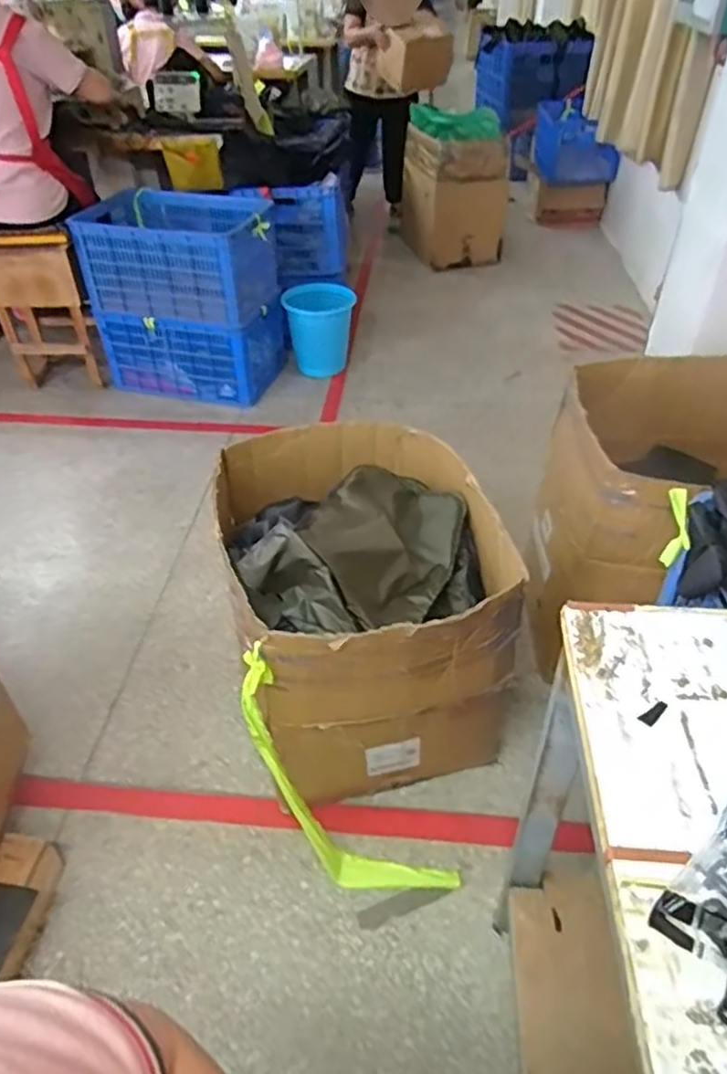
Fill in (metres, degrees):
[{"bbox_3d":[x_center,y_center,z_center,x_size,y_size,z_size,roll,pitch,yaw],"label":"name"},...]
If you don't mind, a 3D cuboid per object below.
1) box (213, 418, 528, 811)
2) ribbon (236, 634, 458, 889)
[{"bbox_3d":[-0.002,0.121,1.339,0.481,0.527,0.591,-10,41,-10],"label":"box"},{"bbox_3d":[-0.045,0.417,1.101,0.219,0.581,0.107,-9,34,29],"label":"ribbon"}]

